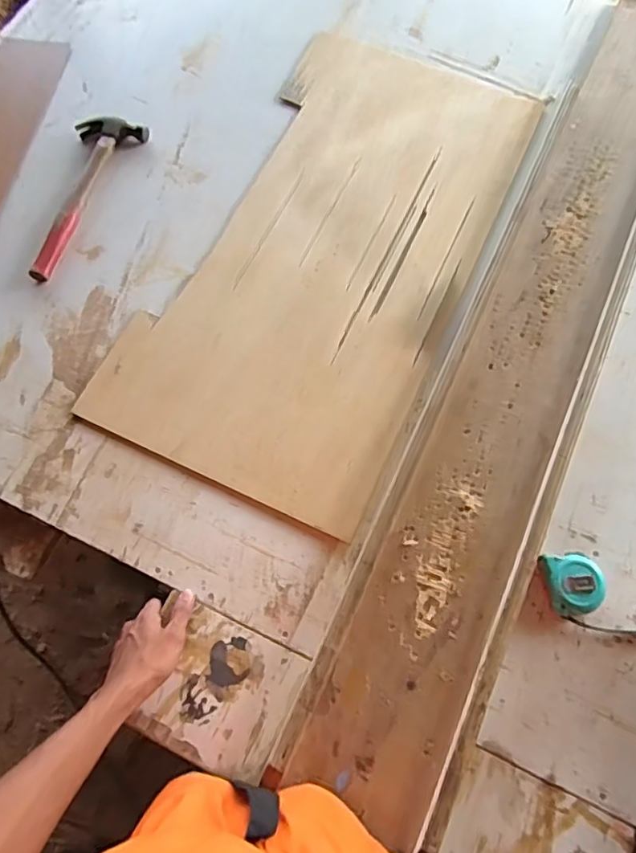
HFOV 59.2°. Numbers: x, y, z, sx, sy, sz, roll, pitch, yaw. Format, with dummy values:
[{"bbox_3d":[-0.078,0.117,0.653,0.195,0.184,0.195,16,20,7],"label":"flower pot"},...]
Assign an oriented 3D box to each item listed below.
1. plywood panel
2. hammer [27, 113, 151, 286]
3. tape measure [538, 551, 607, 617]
[{"bbox_3d":[0.028,-0.276,0.826,0.392,0.014,0.783,24,69,9],"label":"plywood panel"},{"bbox_3d":[-0.372,-0.355,0.839,0.106,0.027,0.295,19,69,7],"label":"hammer"},{"bbox_3d":[0.291,0.178,0.638,0.068,0.030,0.066,0,68,-1],"label":"tape measure"}]

